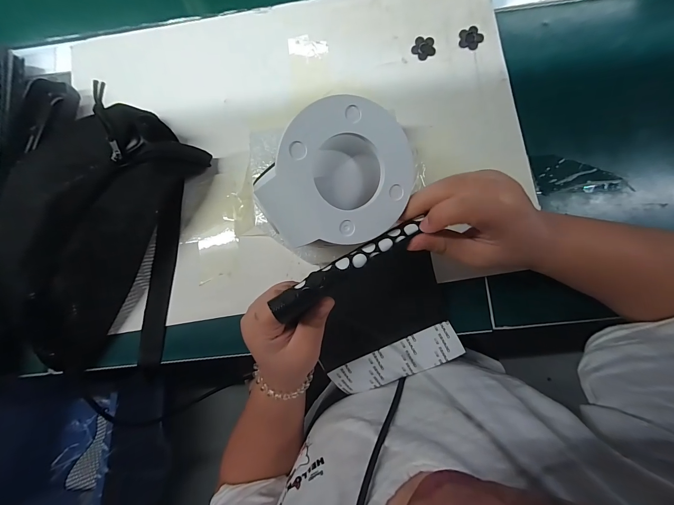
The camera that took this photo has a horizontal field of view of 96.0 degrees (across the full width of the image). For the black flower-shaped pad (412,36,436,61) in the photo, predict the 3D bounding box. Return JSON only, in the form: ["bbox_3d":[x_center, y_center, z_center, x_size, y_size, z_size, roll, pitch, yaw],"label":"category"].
[{"bbox_3d":[0.098,-0.231,0.342,0.025,0.004,0.026,18,86,5],"label":"black flower-shaped pad"}]

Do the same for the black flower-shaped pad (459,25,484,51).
[{"bbox_3d":[0.148,-0.239,0.337,0.025,0.004,0.027,40,88,6],"label":"black flower-shaped pad"}]

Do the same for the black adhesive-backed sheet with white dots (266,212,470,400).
[{"bbox_3d":[0.038,0.068,0.261,0.132,0.073,0.175,-24,111,4],"label":"black adhesive-backed sheet with white dots"}]

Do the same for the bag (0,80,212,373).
[{"bbox_3d":[-0.233,-0.014,0.302,0.136,0.066,0.271,12,85,5],"label":"bag"}]

